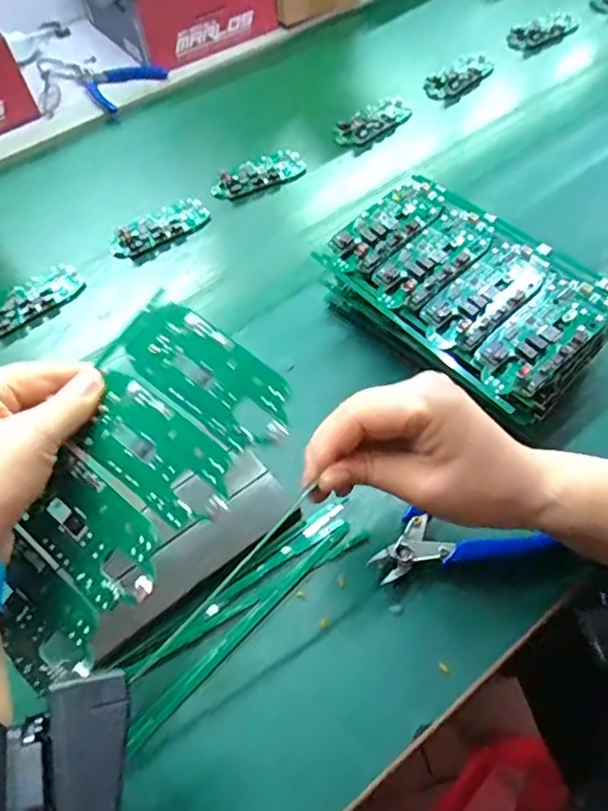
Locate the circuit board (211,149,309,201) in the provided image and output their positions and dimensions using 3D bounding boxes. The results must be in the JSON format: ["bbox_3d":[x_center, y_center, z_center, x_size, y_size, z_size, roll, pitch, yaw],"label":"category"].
[{"bbox_3d":[-0.047,-0.242,0.628,0.101,0.012,0.047,-29,58,-15],"label":"circuit board"}]

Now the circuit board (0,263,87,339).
[{"bbox_3d":[-0.249,-0.096,0.538,0.048,0.015,0.098,34,64,24],"label":"circuit board"}]

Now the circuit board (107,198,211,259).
[{"bbox_3d":[-0.144,-0.176,0.587,0.101,0.013,0.048,-30,59,-16],"label":"circuit board"}]

